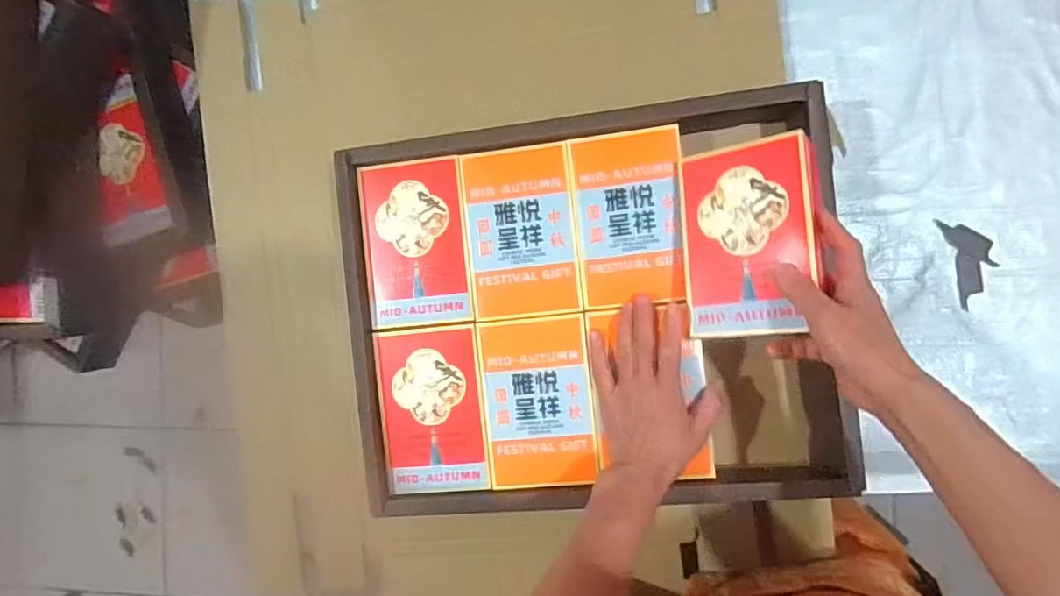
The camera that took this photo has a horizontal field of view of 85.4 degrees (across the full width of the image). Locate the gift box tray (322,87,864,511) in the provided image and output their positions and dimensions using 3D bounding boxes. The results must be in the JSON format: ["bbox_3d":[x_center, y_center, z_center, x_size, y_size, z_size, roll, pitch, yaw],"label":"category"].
[{"bbox_3d":[0.059,0.010,0.528,0.434,0.072,0.343,-7,89,8],"label":"gift box tray"}]

